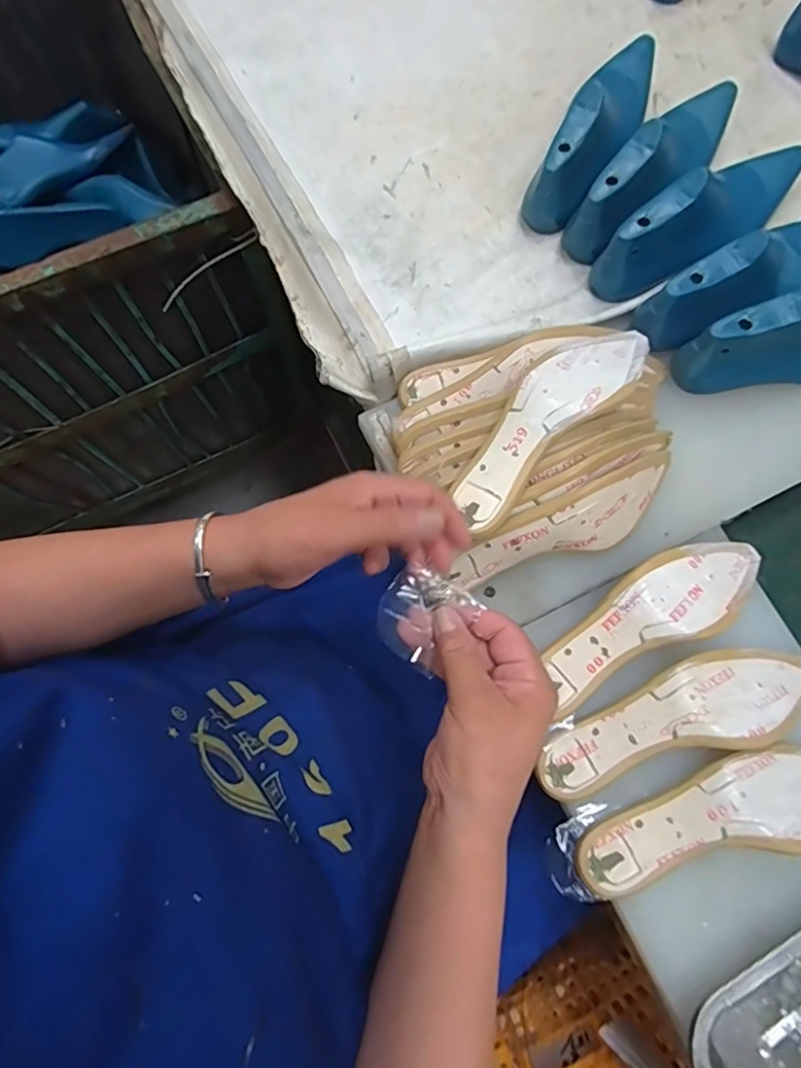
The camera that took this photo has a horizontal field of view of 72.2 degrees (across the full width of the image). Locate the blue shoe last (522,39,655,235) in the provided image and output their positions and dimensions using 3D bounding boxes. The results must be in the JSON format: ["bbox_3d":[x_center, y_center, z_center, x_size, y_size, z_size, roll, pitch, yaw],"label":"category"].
[{"bbox_3d":[0.213,-0.436,0.569,0.067,0.086,0.268,26,77,7],"label":"blue shoe last"}]

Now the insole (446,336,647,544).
[{"bbox_3d":[0.122,-0.101,0.449,0.067,0.034,0.228,44,80,11],"label":"insole"}]

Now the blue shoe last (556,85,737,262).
[{"bbox_3d":[0.263,-0.373,0.544,0.069,0.086,0.261,38,79,10],"label":"blue shoe last"}]

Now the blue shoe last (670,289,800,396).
[{"bbox_3d":[0.391,-0.188,0.501,0.282,0.077,0.079,-19,76,-5],"label":"blue shoe last"}]

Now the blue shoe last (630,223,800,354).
[{"bbox_3d":[0.348,-0.251,0.517,0.266,0.089,0.073,-29,77,-7],"label":"blue shoe last"}]

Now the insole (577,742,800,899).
[{"bbox_3d":[0.252,0.207,0.418,0.242,0.034,0.071,-13,75,-3],"label":"insole"}]

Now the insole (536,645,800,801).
[{"bbox_3d":[0.224,0.139,0.433,0.240,0.030,0.072,-15,76,-4],"label":"insole"}]

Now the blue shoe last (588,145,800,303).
[{"bbox_3d":[0.306,-0.317,0.534,0.258,0.088,0.070,-37,78,-9],"label":"blue shoe last"}]

